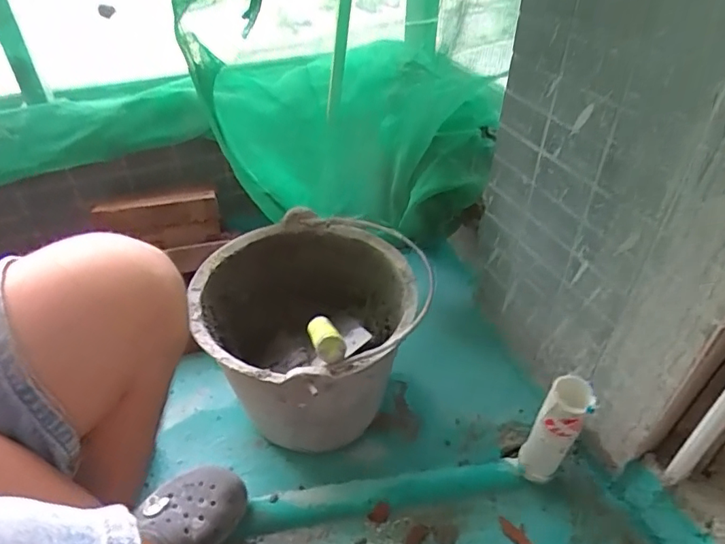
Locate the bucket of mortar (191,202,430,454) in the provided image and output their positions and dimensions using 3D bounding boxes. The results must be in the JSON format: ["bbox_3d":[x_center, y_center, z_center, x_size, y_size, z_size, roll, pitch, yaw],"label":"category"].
[{"bbox_3d":[-0.076,0.105,0.783,0.307,0.268,0.313,0,40,0],"label":"bucket of mortar"}]

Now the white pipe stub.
[{"bbox_3d":[0.252,0.210,0.668,0.052,0.183,0.043,27,47,29],"label":"white pipe stub"}]

